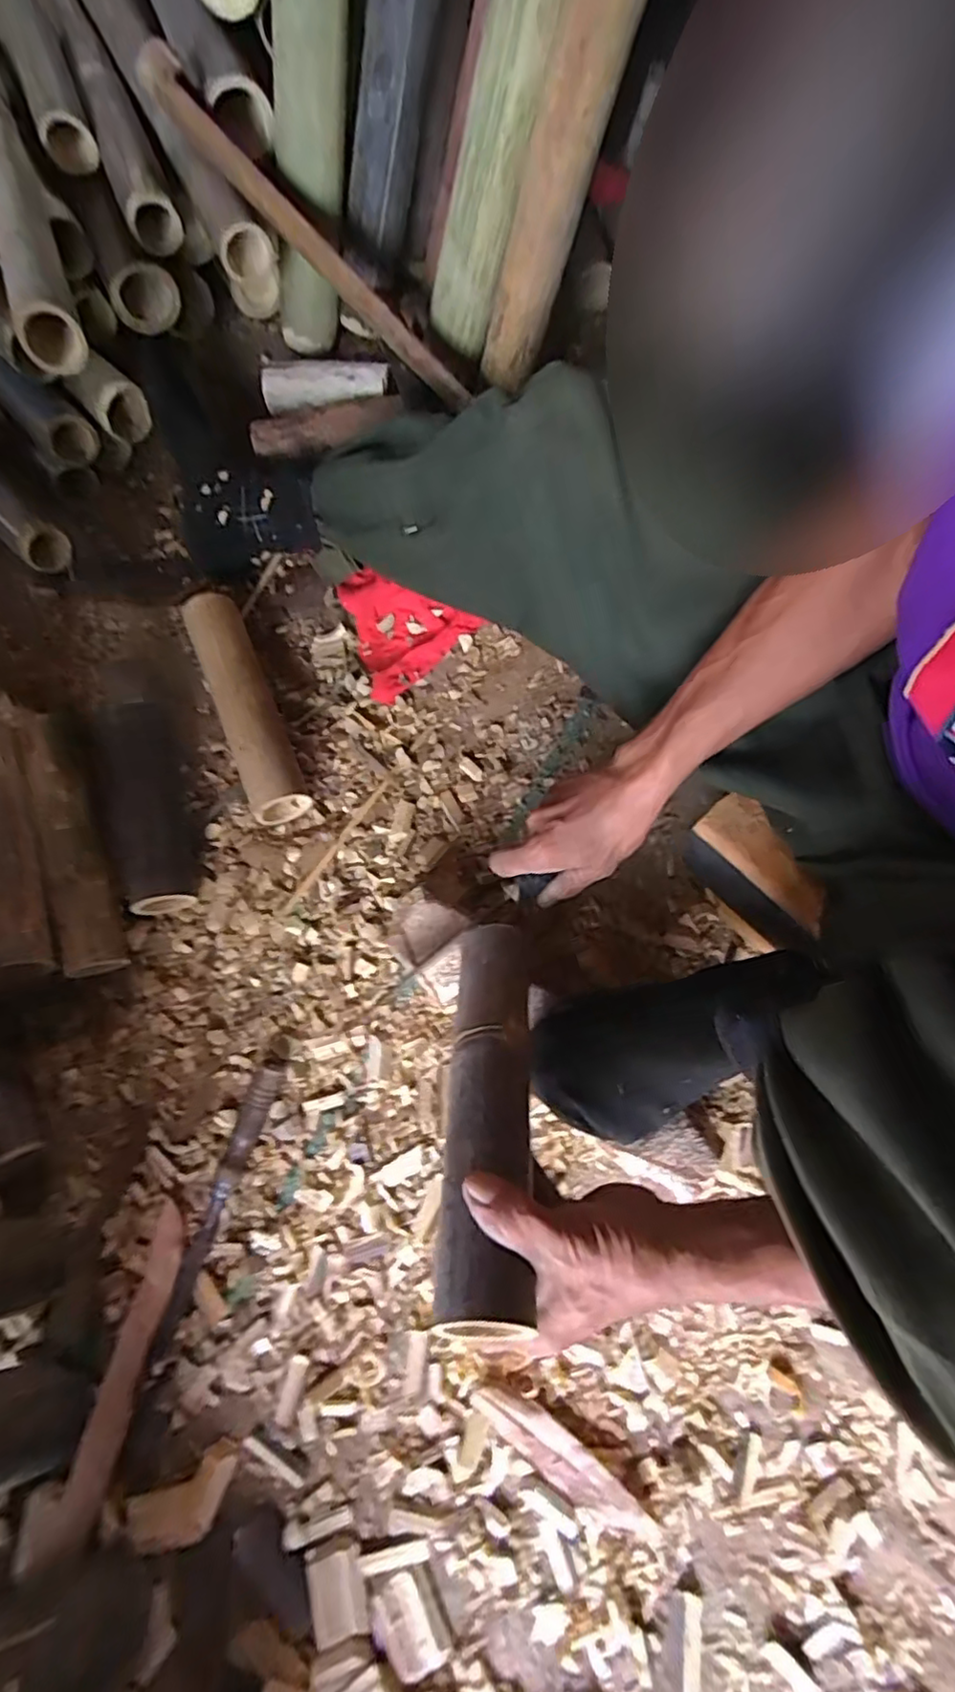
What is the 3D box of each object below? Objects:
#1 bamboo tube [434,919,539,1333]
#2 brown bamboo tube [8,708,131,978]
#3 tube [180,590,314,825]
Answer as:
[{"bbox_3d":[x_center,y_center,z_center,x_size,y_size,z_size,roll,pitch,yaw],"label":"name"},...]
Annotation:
[{"bbox_3d":[0.007,0.167,0.427,0.055,0.042,0.262,2,43,3],"label":"bamboo tube"},{"bbox_3d":[-0.396,-0.008,0.617,0.053,0.068,0.269,-18,73,-4],"label":"brown bamboo tube"},{"bbox_3d":[-0.240,-0.149,0.662,0.057,0.060,0.258,-23,73,-5],"label":"tube"}]

